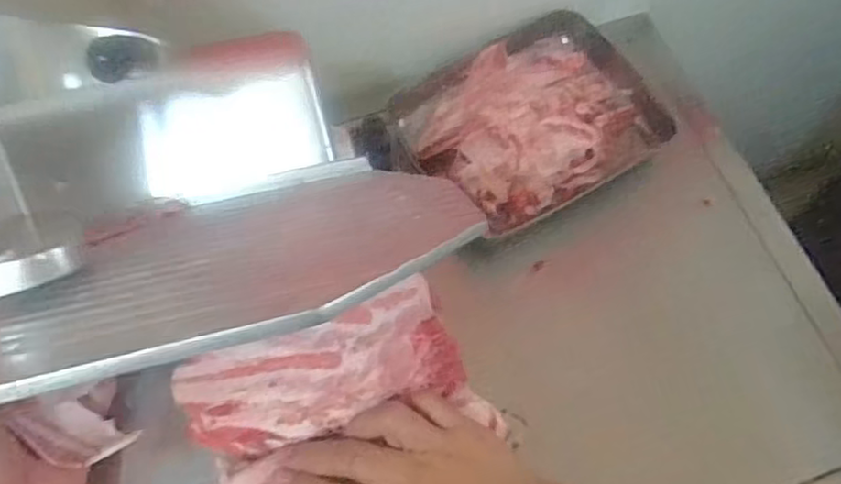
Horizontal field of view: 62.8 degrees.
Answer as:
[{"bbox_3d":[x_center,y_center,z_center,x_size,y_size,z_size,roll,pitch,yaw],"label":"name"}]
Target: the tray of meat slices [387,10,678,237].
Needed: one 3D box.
[{"bbox_3d":[0.135,-0.161,0.856,0.291,0.072,0.250,-33,66,-15],"label":"tray of meat slices"}]

